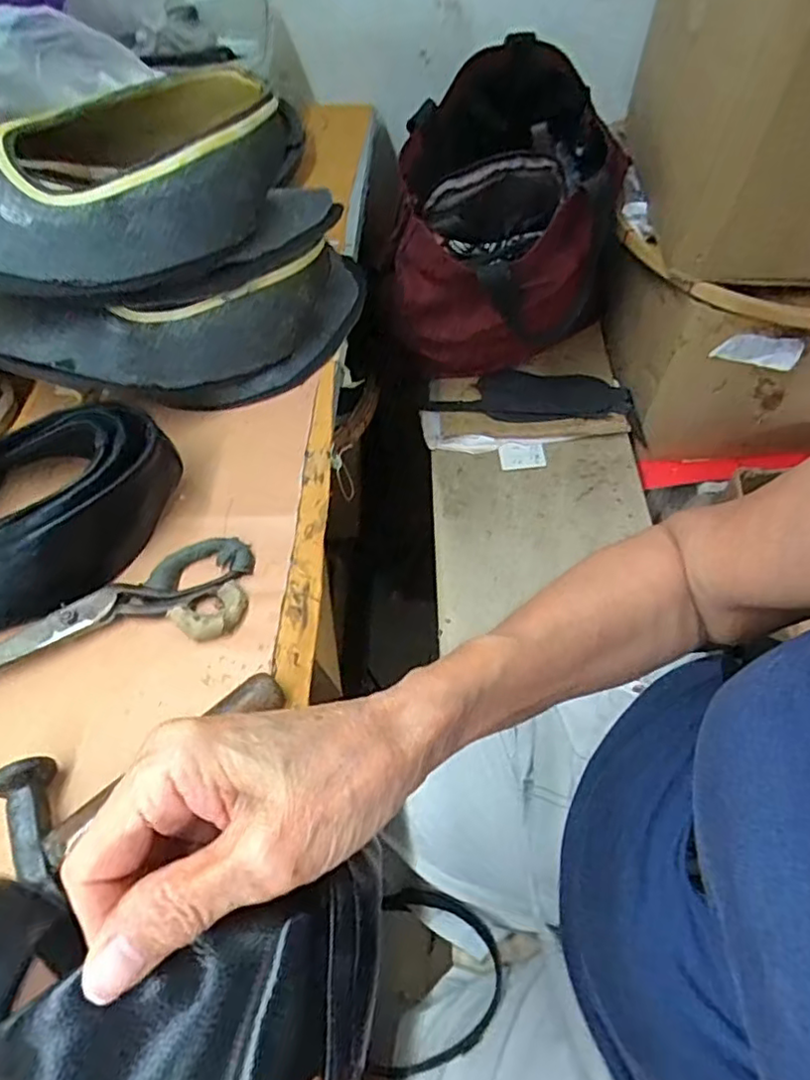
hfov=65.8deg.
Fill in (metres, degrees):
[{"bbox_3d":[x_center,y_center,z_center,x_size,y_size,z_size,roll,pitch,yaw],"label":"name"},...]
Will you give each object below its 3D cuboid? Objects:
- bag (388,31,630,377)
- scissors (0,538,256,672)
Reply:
[{"bbox_3d":[0.111,-0.328,0.710,0.218,0.304,0.244,7,58,8],"label":"bag"},{"bbox_3d":[-0.194,0.047,0.401,0.191,0.016,0.067,-15,57,-6],"label":"scissors"}]

